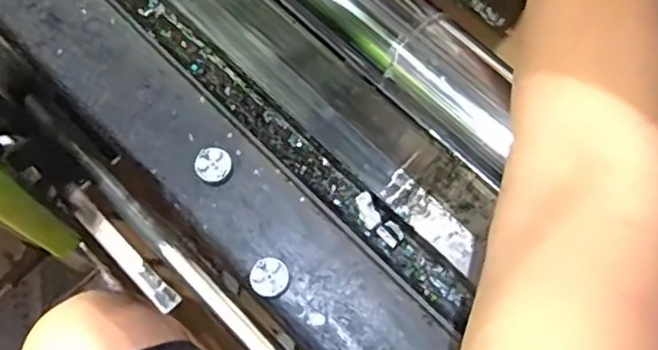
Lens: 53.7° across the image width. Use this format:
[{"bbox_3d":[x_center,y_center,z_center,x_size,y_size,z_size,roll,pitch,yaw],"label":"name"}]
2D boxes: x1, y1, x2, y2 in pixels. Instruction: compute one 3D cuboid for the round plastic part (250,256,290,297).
[{"bbox_3d":[-0.047,0.081,0.509,0.029,0.011,0.030,0,69,-1],"label":"round plastic part"}]

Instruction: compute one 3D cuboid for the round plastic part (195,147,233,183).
[{"bbox_3d":[-0.096,-0.008,0.542,0.029,0.008,0.029,0,69,-1],"label":"round plastic part"}]

